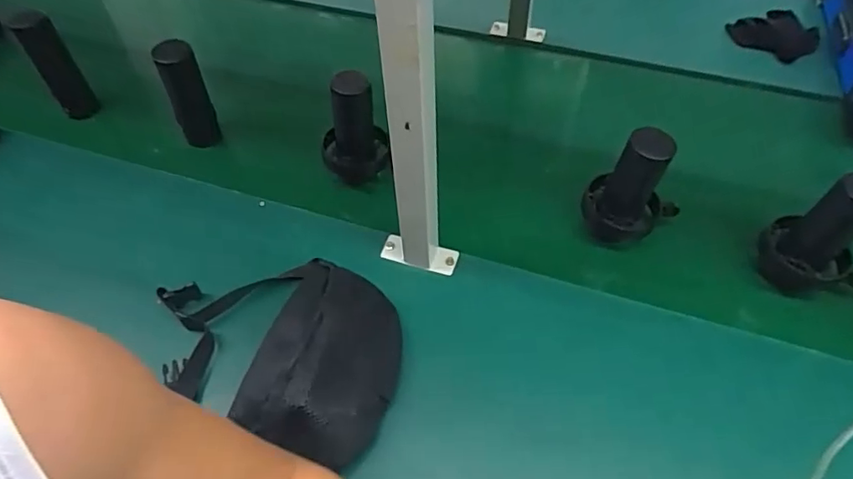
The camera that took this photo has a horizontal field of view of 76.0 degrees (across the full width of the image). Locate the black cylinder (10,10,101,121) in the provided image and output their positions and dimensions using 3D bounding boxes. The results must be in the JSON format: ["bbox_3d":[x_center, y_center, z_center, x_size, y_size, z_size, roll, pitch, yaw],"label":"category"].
[{"bbox_3d":[-0.584,-0.275,0.873,0.066,0.172,0.048,-11,34,7],"label":"black cylinder"}]

